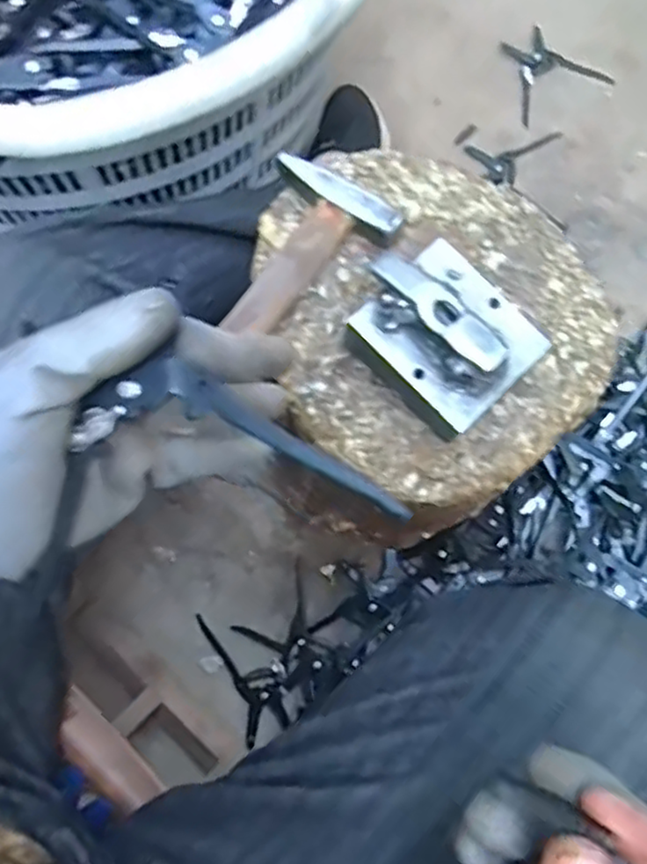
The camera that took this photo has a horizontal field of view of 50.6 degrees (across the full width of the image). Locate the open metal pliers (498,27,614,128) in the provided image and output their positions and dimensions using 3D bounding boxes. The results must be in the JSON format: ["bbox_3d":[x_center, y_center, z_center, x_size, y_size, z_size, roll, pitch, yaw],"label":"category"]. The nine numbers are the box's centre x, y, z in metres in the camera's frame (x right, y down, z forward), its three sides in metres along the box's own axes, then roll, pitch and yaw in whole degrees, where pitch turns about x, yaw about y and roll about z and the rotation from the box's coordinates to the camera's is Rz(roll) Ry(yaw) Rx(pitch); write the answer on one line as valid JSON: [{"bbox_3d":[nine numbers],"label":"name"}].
[{"bbox_3d":[0.290,-0.472,0.898,0.130,0.020,0.123,-24,77,-8],"label":"open metal pliers"}]

